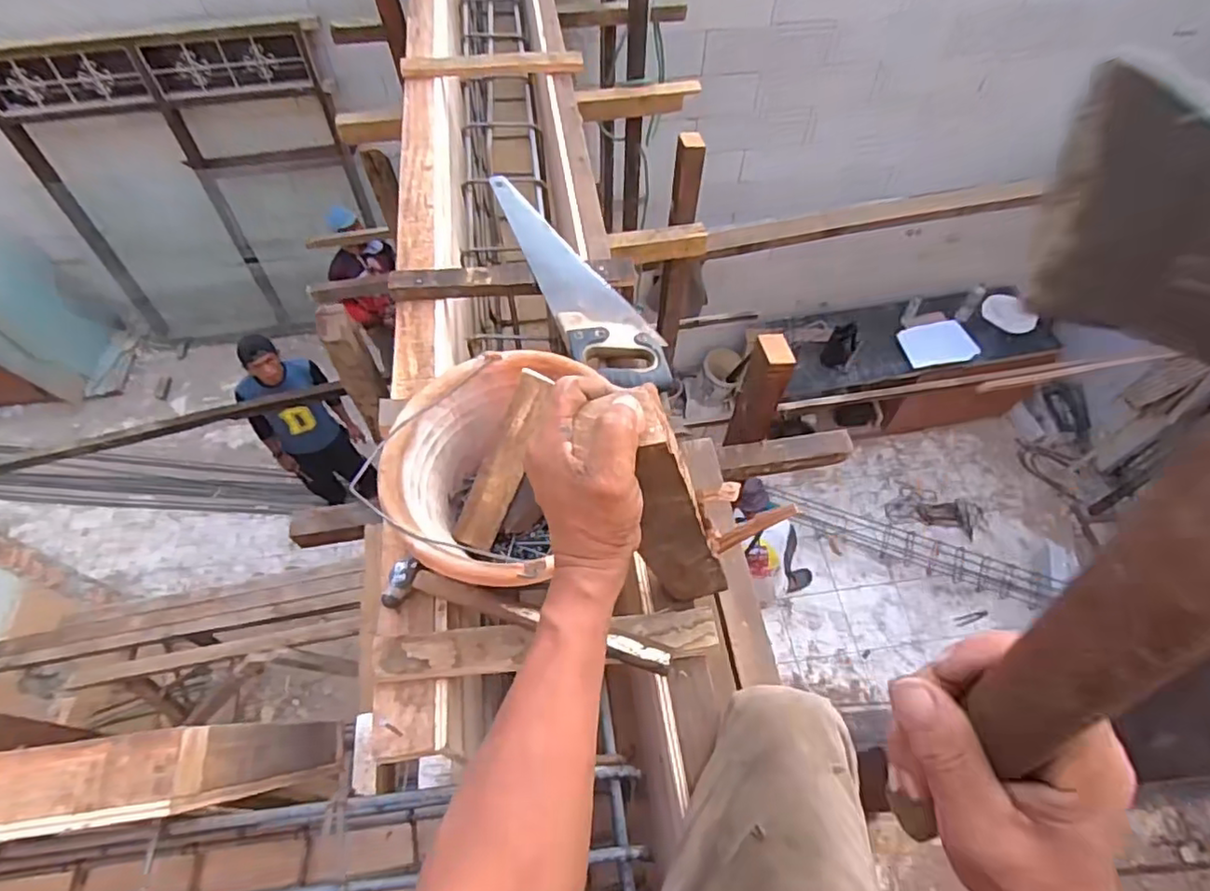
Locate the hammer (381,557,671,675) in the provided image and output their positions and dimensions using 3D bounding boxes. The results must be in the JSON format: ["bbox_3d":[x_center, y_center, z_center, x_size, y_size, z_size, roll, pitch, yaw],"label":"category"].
[{"bbox_3d":[-0.077,0.167,0.615,0.289,0.033,0.060,12,59,8],"label":"hammer"}]

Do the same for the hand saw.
[{"bbox_3d":[-0.046,-0.256,0.889,0.120,0.035,0.493,-19,60,-10],"label":"hand saw"}]

